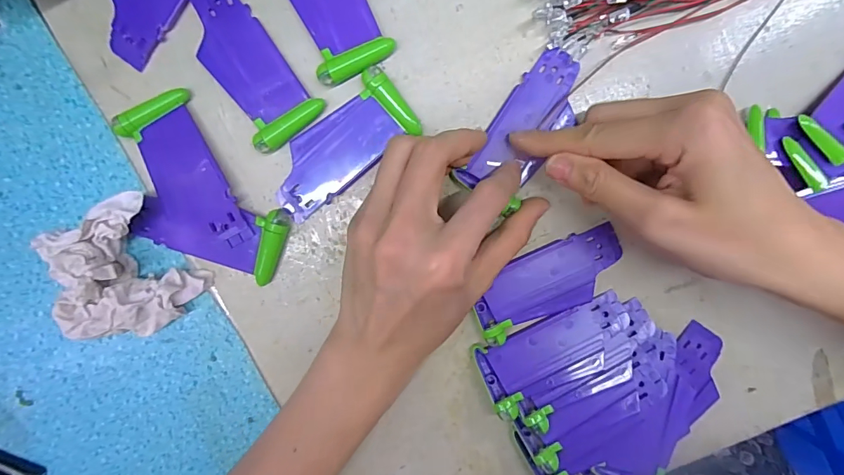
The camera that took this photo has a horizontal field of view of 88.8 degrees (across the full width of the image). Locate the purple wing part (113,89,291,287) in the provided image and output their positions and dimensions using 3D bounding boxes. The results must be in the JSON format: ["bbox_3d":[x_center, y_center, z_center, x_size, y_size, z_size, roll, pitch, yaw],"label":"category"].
[{"bbox_3d":[-0.128,-0.019,0.242,0.068,0.012,0.113,-38,95,6],"label":"purple wing part"}]

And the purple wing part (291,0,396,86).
[{"bbox_3d":[-0.050,-0.128,0.230,0.040,0.010,0.084,-23,96,4],"label":"purple wing part"}]

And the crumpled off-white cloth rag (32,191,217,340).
[{"bbox_3d":[-0.163,0.021,0.232,0.066,0.037,0.069,-27,96,5],"label":"crumpled off-white cloth rag"}]

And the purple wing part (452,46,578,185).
[{"bbox_3d":[0.058,-0.060,0.238,0.035,0.005,0.087,38,92,-3],"label":"purple wing part"}]

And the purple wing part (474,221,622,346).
[{"bbox_3d":[0.072,0.026,0.244,0.089,0.009,0.036,-24,96,4],"label":"purple wing part"}]

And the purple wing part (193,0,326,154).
[{"bbox_3d":[-0.095,-0.095,0.233,0.040,0.008,0.092,-32,95,5],"label":"purple wing part"}]

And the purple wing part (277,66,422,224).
[{"bbox_3d":[-0.047,-0.049,0.239,0.088,0.008,0.041,-37,95,6],"label":"purple wing part"}]

